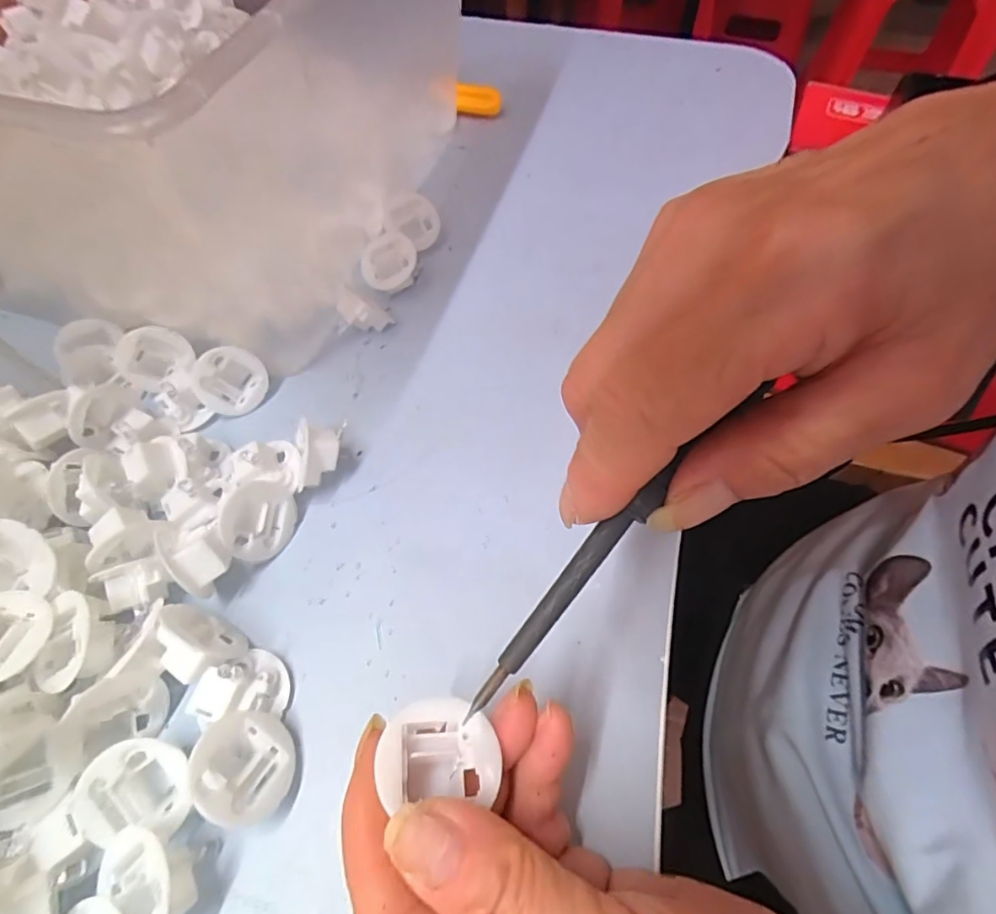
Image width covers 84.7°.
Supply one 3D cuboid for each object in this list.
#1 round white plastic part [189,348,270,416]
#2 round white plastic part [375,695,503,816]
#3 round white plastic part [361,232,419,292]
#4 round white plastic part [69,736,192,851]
[{"bbox_3d":[-0.133,-0.039,0.270,0.032,0.032,0.015,-14,26,-26],"label":"round white plastic part"},{"bbox_3d":[-0.016,0.078,0.146,0.029,0.011,0.026,-11,58,-9],"label":"round white plastic part"},{"bbox_3d":[-0.060,-0.109,0.312,0.031,0.020,0.032,-1,87,13],"label":"round white plastic part"},{"bbox_3d":[-0.114,0.103,0.169,0.032,0.013,0.025,-7,59,-3],"label":"round white plastic part"}]

